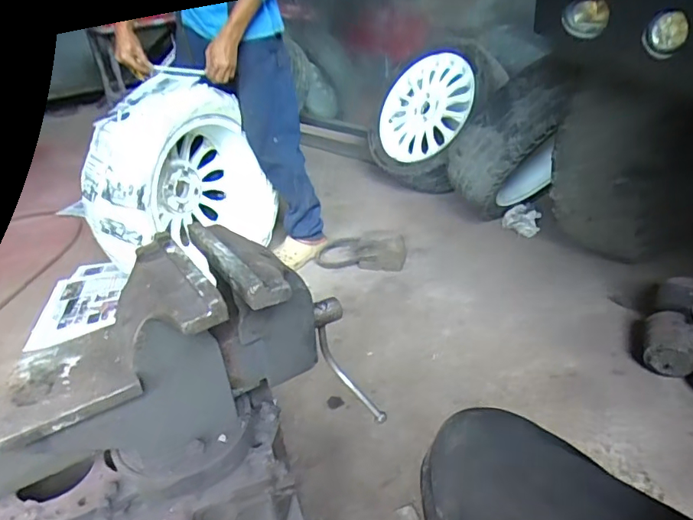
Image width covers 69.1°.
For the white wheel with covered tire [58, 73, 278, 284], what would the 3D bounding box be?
[{"bbox_3d":[-0.500,-0.232,1.542,0.214,0.572,0.589,7,32,23],"label":"white wheel with covered tire"}]

